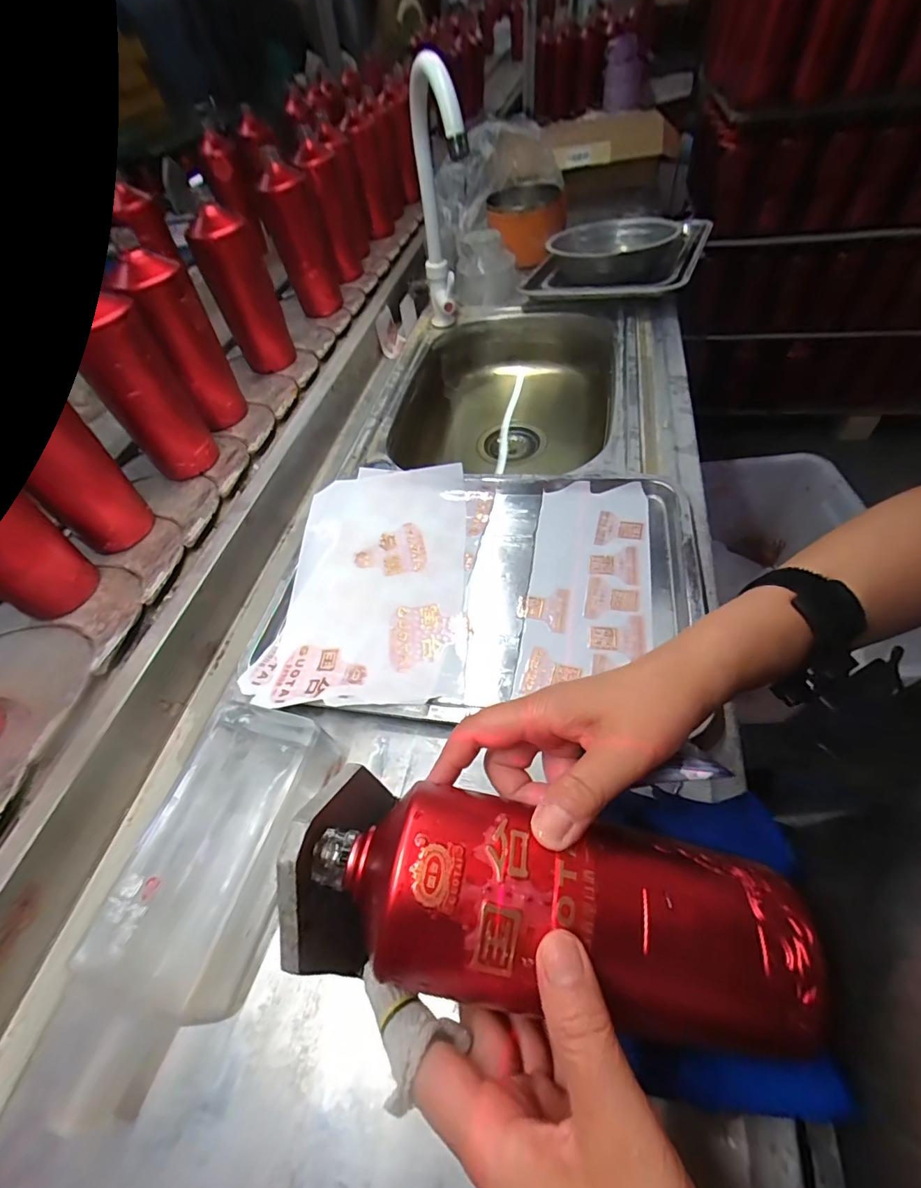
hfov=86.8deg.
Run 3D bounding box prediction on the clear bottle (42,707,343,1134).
[{"bbox_3d":[-0.158,0.185,0.313,0.098,0.047,0.219,9,55,18],"label":"clear bottle"}]

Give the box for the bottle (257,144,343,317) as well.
[{"bbox_3d":[-0.246,-0.547,0.749,0.084,0.181,0.062,-13,51,-7],"label":"bottle"}]

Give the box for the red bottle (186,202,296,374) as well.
[{"bbox_3d":[-0.292,-0.403,0.656,0.060,0.170,0.063,27,57,24],"label":"red bottle"}]

